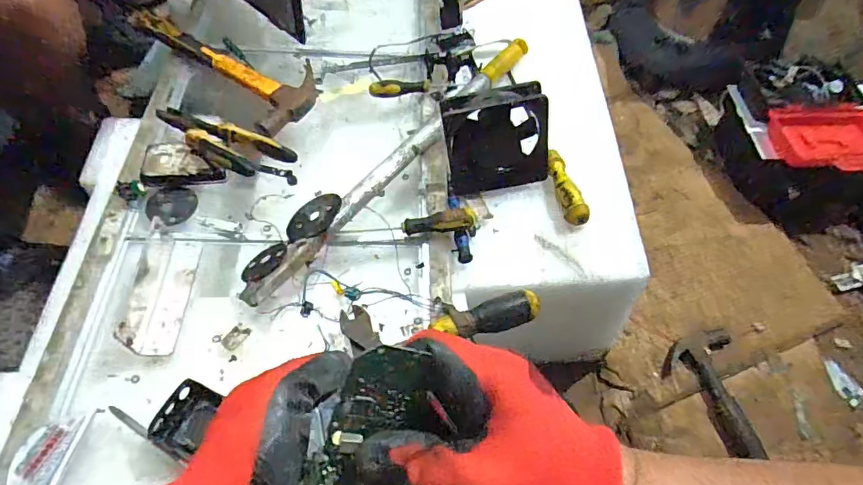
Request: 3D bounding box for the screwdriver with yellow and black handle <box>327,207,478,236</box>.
[{"bbox_3d":[-0.026,-0.019,0.572,0.174,0.030,0.022,-7,59,-7],"label":"screwdriver with yellow and black handle"}]

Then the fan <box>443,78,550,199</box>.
[{"bbox_3d":[0.079,-0.118,0.584,0.120,0.119,0.030,-13,32,-2],"label":"fan"}]

